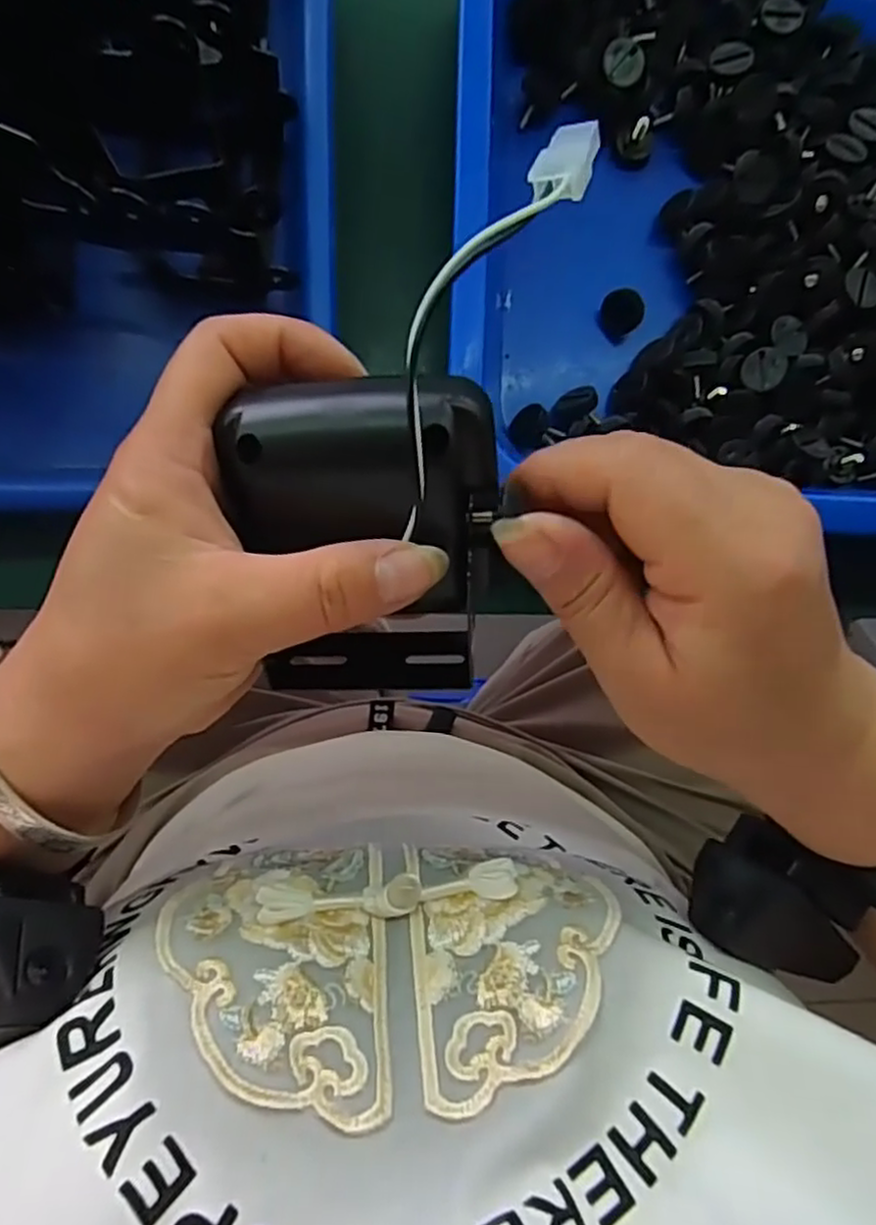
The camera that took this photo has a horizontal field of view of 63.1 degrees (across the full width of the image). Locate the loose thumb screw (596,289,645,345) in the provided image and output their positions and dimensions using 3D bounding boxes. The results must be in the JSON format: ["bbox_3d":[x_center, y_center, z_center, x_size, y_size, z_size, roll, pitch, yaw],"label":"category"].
[{"bbox_3d":[0.072,-0.118,0.285,0.017,0.017,0.013,41,83,-5],"label":"loose thumb screw"}]

